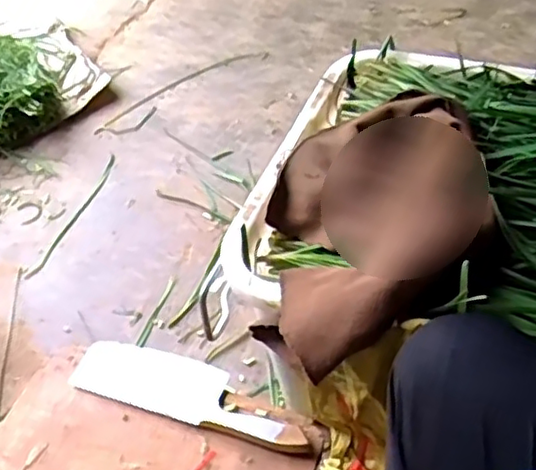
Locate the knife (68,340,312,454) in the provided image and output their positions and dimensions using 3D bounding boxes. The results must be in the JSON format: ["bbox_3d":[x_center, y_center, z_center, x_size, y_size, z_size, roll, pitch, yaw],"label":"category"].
[{"bbox_3d":[-0.086,0.165,0.712,0.280,0.026,0.076,13,52,18],"label":"knife"}]

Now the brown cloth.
[{"bbox_3d":[0.112,-0.019,0.732,0.246,0.092,0.389,30,59,29],"label":"brown cloth"}]

